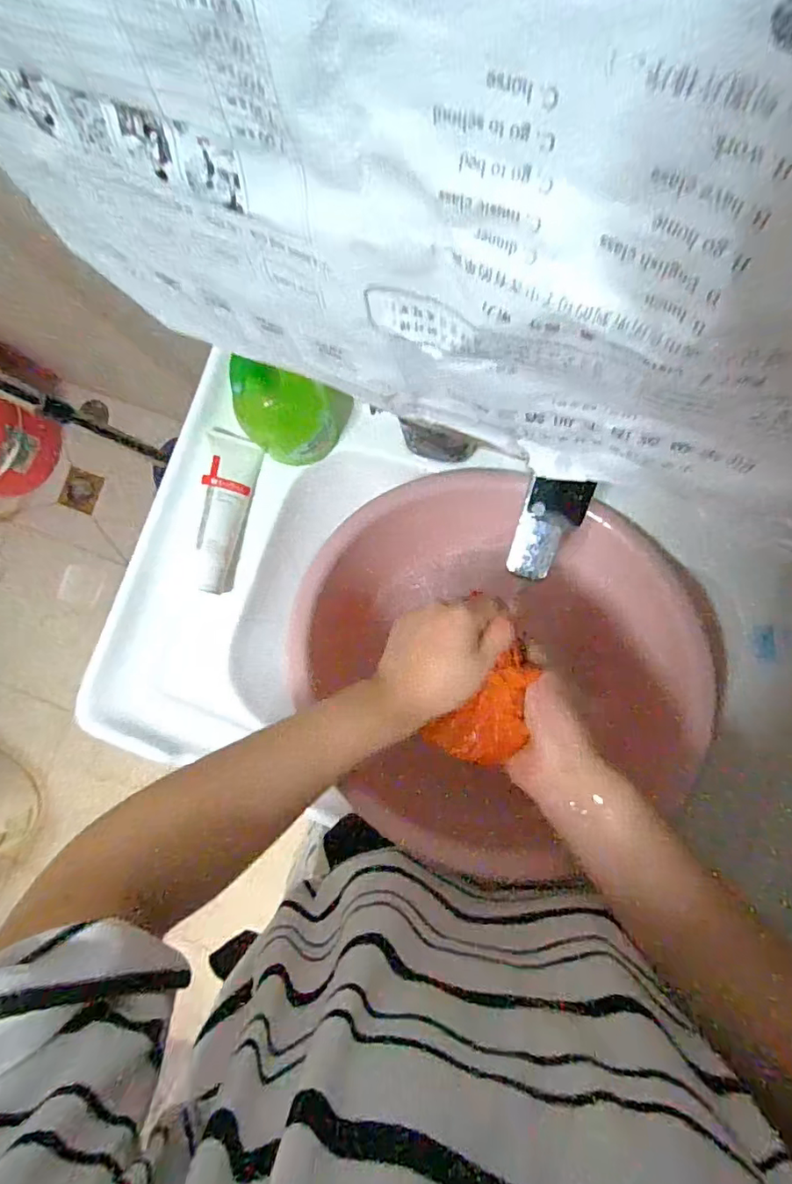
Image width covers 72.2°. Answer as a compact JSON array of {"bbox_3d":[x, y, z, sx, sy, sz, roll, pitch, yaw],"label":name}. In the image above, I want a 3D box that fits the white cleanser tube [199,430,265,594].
[{"bbox_3d":[-0.182,-0.084,0.563,0.051,0.035,0.166,9,87,5],"label":"white cleanser tube"}]

